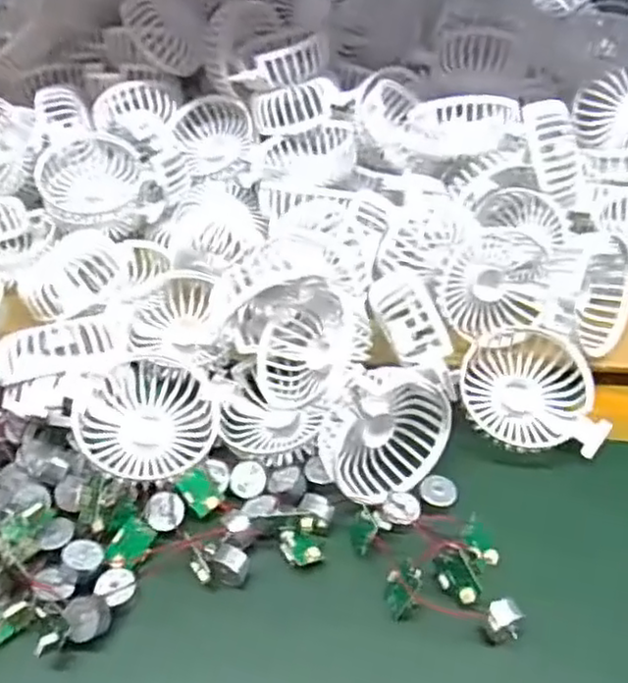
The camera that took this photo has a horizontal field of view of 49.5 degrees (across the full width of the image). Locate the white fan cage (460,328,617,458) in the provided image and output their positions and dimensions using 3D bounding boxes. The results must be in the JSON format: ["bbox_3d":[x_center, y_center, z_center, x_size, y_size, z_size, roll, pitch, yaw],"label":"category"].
[{"bbox_3d":[0.152,0.031,0.482,0.094,0.030,0.094,6,61,5],"label":"white fan cage"}]

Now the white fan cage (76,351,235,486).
[{"bbox_3d":[-0.110,0.047,0.445,0.084,0.037,0.086,11,51,-18],"label":"white fan cage"}]

